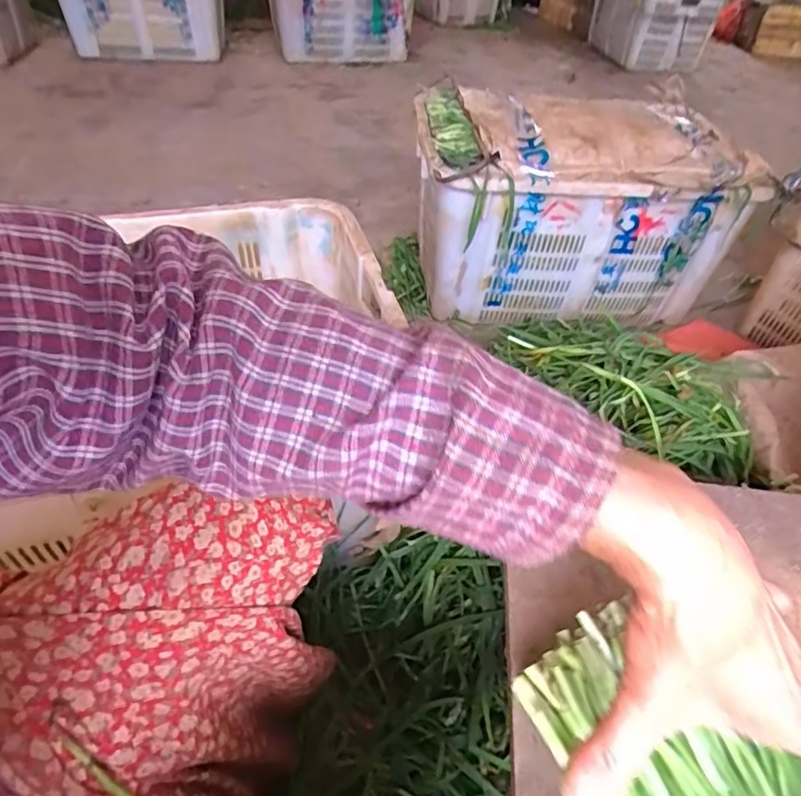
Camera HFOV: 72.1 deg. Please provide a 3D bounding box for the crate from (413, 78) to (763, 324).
[{"bbox_3d":[0.346,-0.415,1.180,0.624,0.340,0.384,1,45,-5],"label":"crate"}]

